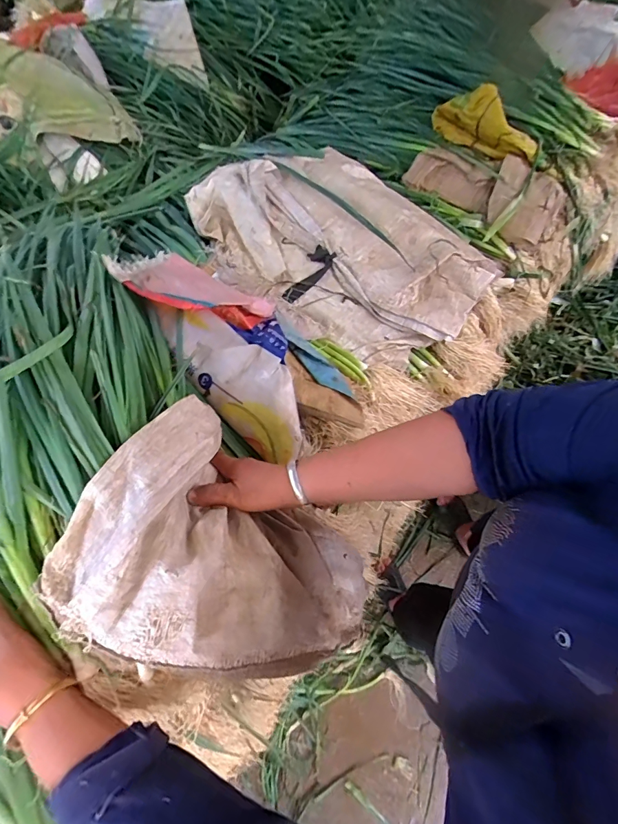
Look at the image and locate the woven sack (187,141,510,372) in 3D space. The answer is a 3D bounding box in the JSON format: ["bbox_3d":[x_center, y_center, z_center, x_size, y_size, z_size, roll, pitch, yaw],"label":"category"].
[{"bbox_3d":[0.041,-0.311,0.718,0.549,0.060,0.376,28,72,9],"label":"woven sack"}]

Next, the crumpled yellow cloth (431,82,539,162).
[{"bbox_3d":[0.369,-0.599,0.802,0.230,0.087,0.113,26,72,8],"label":"crumpled yellow cloth"}]

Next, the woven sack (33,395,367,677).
[{"bbox_3d":[-0.076,0.167,0.432,0.292,0.214,0.209,33,73,10],"label":"woven sack"}]

